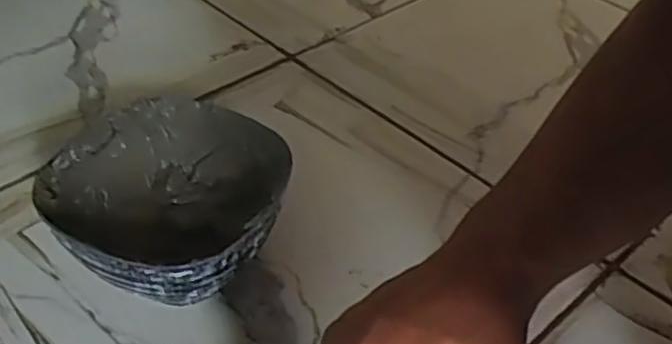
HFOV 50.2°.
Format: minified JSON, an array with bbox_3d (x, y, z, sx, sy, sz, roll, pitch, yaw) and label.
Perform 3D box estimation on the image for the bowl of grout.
[{"bbox_3d":[-0.125,0.033,0.544,0.168,0.088,0.170,1,41,-1],"label":"bowl of grout"}]

